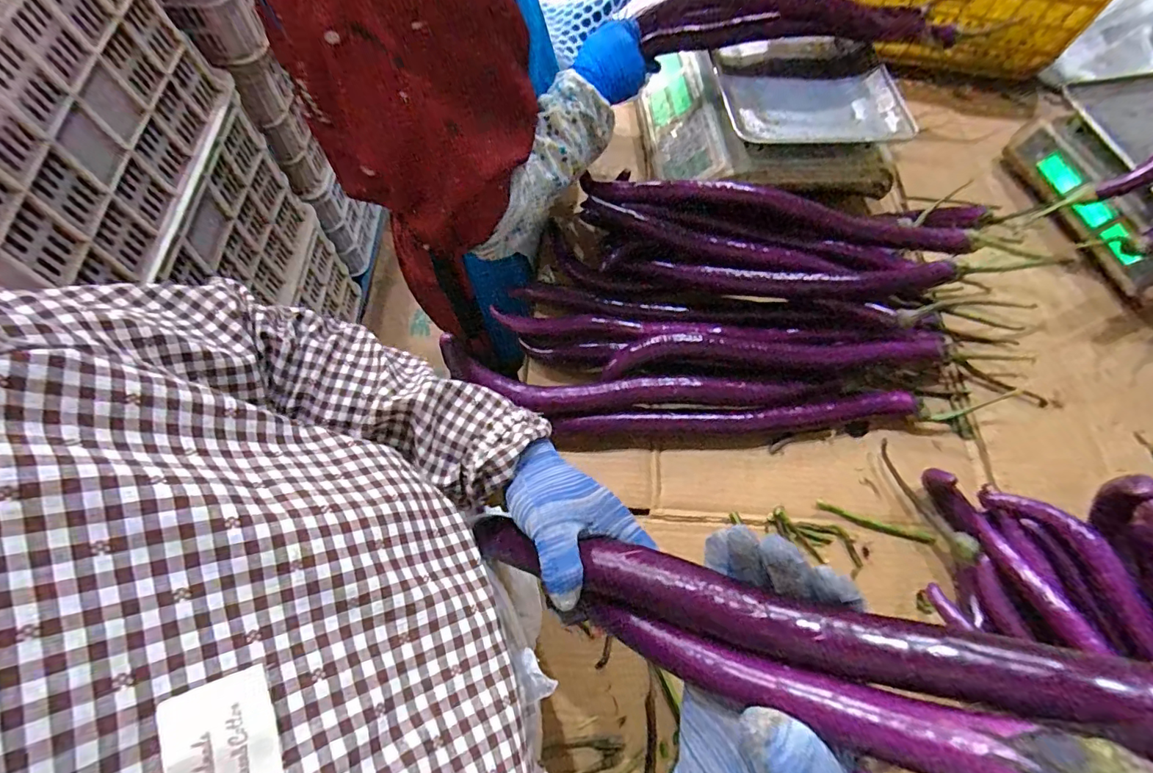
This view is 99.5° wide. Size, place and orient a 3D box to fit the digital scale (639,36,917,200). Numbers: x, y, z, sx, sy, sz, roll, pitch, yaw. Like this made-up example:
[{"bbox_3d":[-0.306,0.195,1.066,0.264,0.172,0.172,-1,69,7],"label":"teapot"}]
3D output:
[{"bbox_3d":[0.273,-0.376,0.690,0.318,0.100,0.224,-5,66,-5],"label":"digital scale"}]

